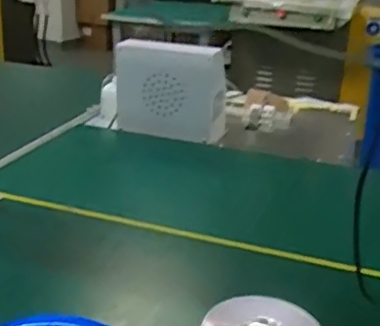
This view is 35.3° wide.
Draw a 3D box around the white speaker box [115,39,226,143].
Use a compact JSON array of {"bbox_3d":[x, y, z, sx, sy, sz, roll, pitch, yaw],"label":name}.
[{"bbox_3d":[-0.044,-0.159,1.389,0.245,0.231,0.121,10,24,18],"label":"white speaker box"}]

